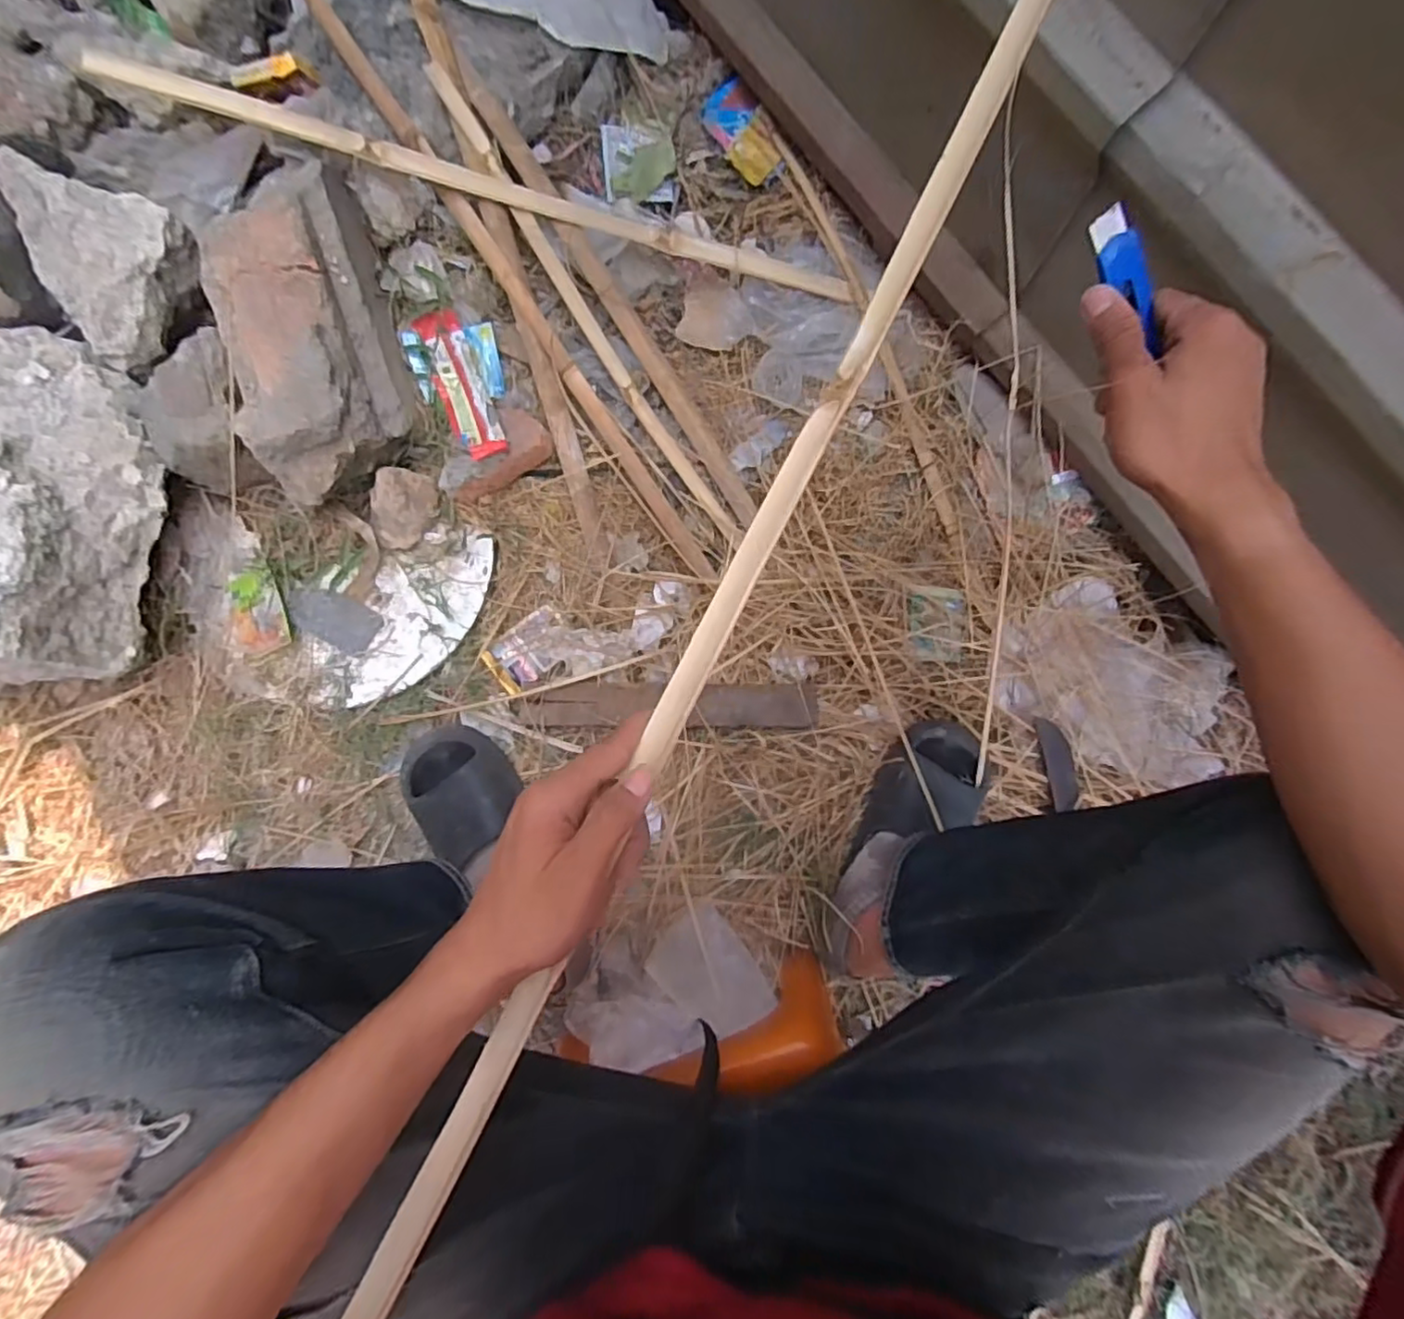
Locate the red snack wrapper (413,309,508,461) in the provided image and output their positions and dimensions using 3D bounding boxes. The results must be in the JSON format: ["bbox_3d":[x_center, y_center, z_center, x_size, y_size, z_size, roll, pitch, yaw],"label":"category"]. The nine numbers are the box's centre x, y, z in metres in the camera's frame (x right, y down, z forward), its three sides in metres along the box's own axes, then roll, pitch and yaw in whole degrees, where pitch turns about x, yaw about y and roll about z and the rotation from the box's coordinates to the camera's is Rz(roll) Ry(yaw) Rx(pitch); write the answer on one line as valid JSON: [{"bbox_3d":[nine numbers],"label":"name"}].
[{"bbox_3d":[-0.294,-0.331,0.792,0.054,0.050,0.200,-21,83,-6],"label":"red snack wrapper"}]

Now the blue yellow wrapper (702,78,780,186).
[{"bbox_3d":[0.056,-0.725,0.882,0.069,0.008,0.145,-34,85,9],"label":"blue yellow wrapper"}]

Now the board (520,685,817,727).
[{"bbox_3d":[-0.038,0.056,0.783,0.359,0.025,0.052,0,81,-3],"label":"board"}]

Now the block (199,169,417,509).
[{"bbox_3d":[-0.440,-0.366,0.716,0.158,0.113,0.351,-17,83,-5],"label":"block"}]

